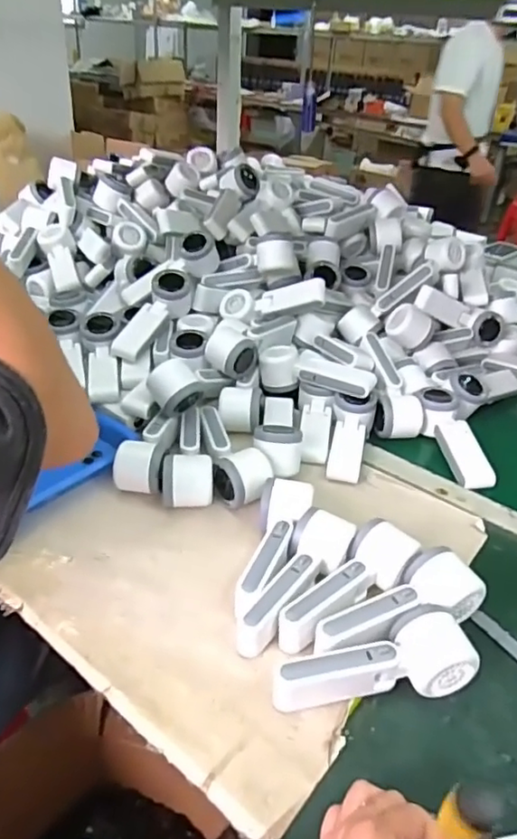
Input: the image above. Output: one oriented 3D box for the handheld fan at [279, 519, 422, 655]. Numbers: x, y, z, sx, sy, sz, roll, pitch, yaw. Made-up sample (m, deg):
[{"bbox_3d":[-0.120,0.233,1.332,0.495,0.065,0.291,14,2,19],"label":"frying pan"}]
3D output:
[{"bbox_3d":[0.085,0.161,0.546,0.056,0.053,0.161,28,40,32],"label":"handheld fan"}]

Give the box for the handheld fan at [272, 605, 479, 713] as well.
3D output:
[{"bbox_3d":[0.092,0.202,0.486,0.164,0.047,0.059,-3,34,-10],"label":"handheld fan"}]

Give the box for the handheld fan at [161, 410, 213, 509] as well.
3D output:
[{"bbox_3d":[-0.082,0.046,0.695,0.060,0.055,0.136,0,33,-6],"label":"handheld fan"}]

